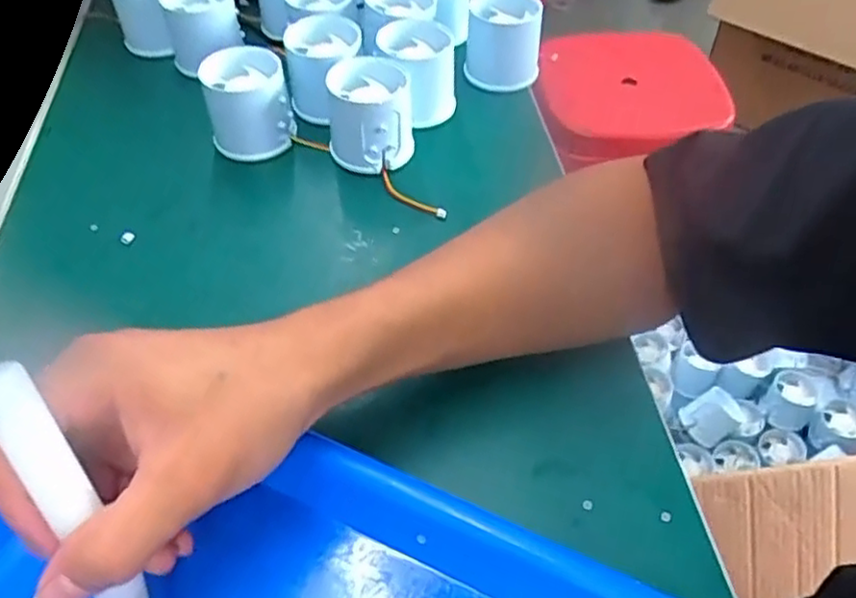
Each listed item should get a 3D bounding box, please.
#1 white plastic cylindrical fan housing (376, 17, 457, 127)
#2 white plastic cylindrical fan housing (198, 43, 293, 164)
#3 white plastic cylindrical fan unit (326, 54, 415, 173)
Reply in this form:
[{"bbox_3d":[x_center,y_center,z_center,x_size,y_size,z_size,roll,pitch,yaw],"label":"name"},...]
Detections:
[{"bbox_3d":[-0.011,-0.162,0.476,0.057,0.052,0.061,0,50,0],"label":"white plastic cylindrical fan housing"},{"bbox_3d":[-0.119,-0.128,0.449,0.052,0.056,0.057,0,50,0],"label":"white plastic cylindrical fan housing"},{"bbox_3d":[-0.037,-0.120,0.443,0.054,0.053,0.057,0,50,0],"label":"white plastic cylindrical fan unit"}]

